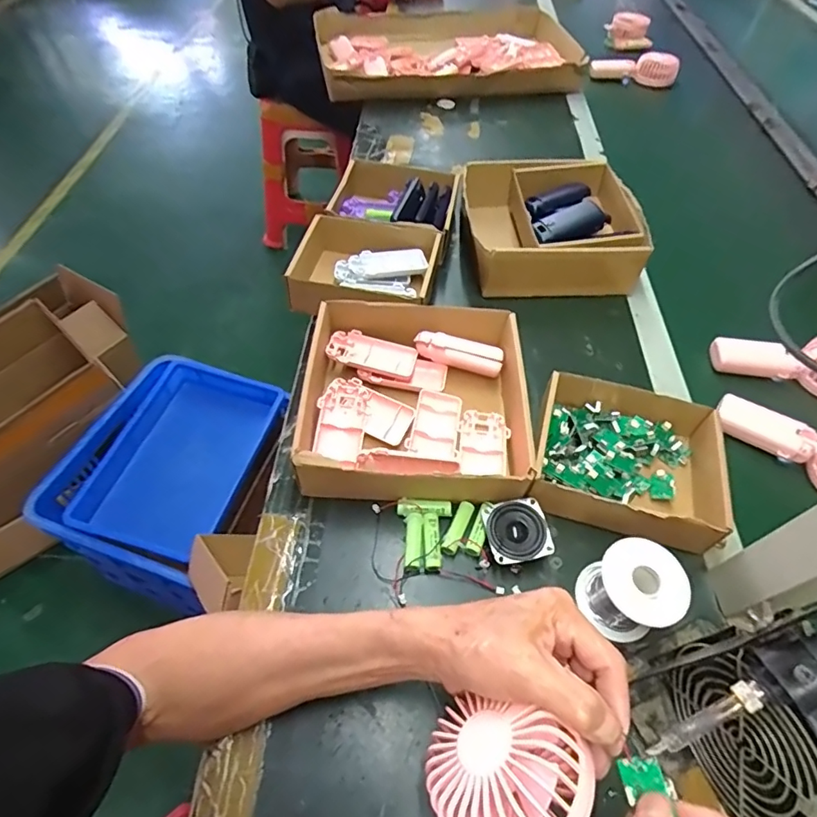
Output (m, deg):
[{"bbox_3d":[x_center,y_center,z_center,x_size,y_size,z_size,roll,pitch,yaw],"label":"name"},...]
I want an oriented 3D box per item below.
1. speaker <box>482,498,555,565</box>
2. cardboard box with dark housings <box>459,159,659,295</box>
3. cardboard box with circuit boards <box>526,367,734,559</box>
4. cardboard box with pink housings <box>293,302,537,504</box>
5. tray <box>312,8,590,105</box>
[{"bbox_3d":[0.096,0.110,0.451,0.055,0.024,0.053,-5,54,-8],"label":"speaker"},{"bbox_3d":[0.188,-0.248,0.692,0.220,0.080,0.202,-2,54,-5],"label":"cardboard box with dark housings"},{"bbox_3d":[0.214,0.047,0.487,0.179,0.047,0.158,17,54,8],"label":"cardboard box with circuit boards"},{"bbox_3d":[0.007,-0.011,0.516,0.211,0.066,0.212,4,54,-1],"label":"cardboard box with pink housings"},{"bbox_3d":[0.094,-0.732,1.047,0.540,0.085,0.284,-7,55,-9],"label":"tray"}]

